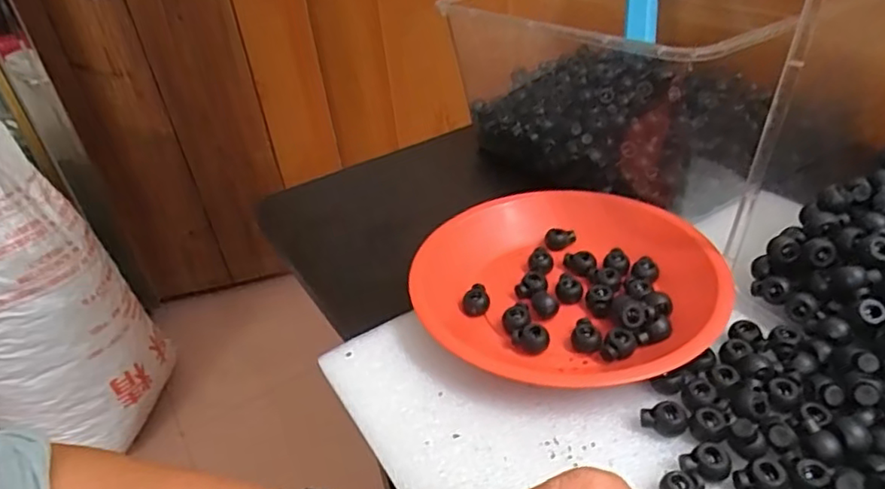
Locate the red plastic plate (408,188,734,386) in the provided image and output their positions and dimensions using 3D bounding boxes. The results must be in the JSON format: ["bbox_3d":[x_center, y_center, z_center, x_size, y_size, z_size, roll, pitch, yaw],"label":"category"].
[{"bbox_3d":[0.085,0.023,0.402,0.189,0.030,0.189,-5,35,3],"label":"red plastic plate"}]

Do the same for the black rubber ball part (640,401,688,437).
[{"bbox_3d":[0.113,0.088,0.306,0.022,0.011,0.013,9,38,21],"label":"black rubber ball part"}]

